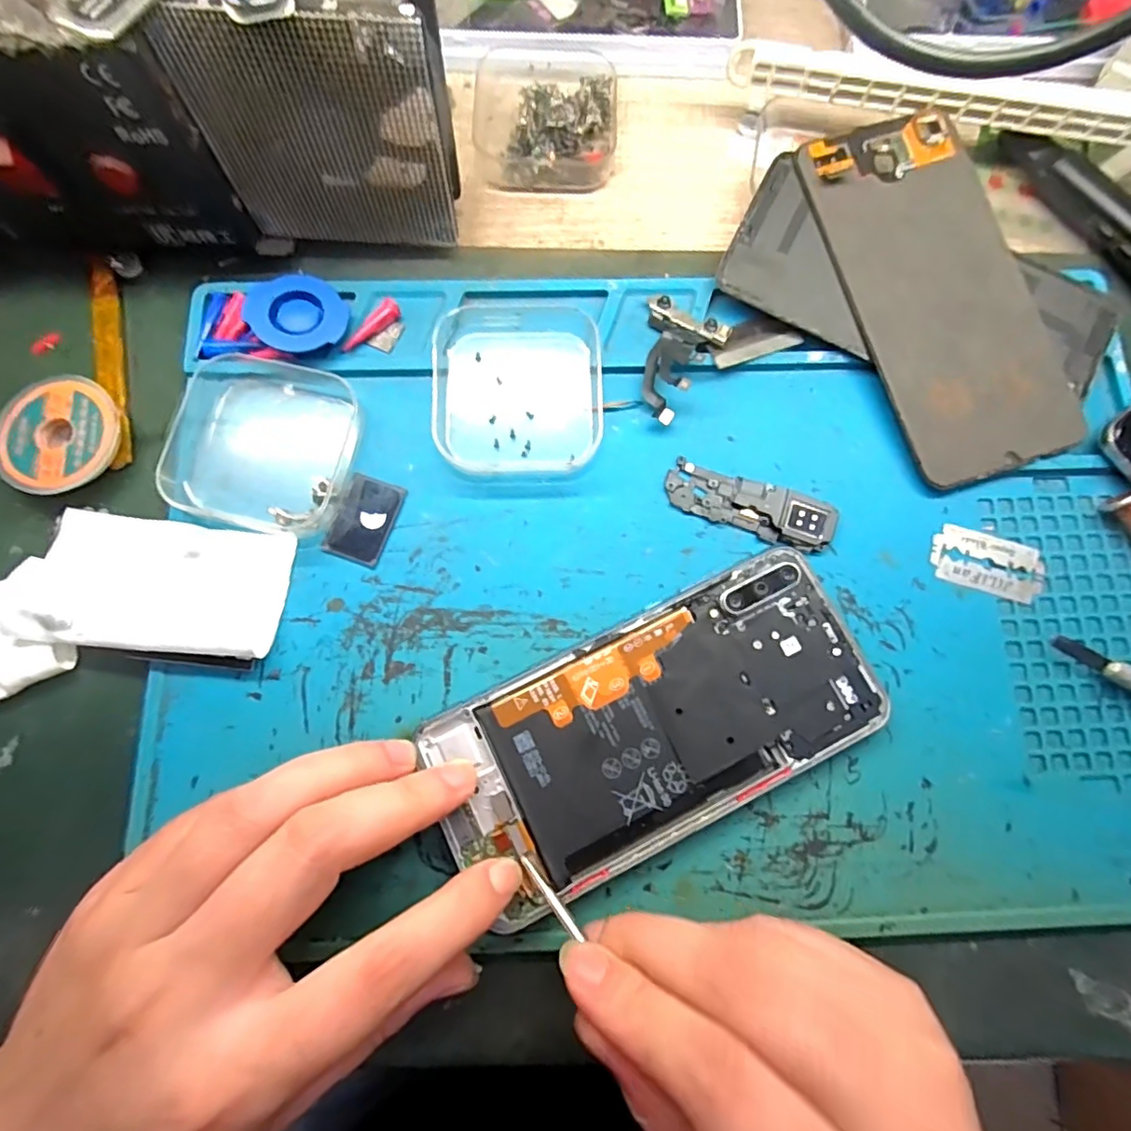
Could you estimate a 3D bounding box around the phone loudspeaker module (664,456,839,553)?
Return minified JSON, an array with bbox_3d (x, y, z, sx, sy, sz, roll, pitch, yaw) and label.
[{"bbox_3d":[0.071,-0.023,0.218,0.064,0.004,0.021,18,79,3],"label":"phone loudspeaker module"}]

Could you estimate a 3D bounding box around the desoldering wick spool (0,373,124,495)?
[{"bbox_3d":[-0.189,-0.049,0.214,0.041,0.013,0.044,0,79,-1],"label":"desoldering wick spool"}]

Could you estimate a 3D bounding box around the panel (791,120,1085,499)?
[{"bbox_3d":[0.148,-0.108,0.227,0.068,0.004,0.148,-19,84,-2],"label":"panel"}]

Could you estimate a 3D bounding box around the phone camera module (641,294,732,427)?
[{"bbox_3d":[0.040,-0.082,0.228,0.033,0.007,0.048,31,80,5],"label":"phone camera module"}]

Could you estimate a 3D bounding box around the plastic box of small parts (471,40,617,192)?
[{"bbox_3d":[-0.009,-0.201,0.249,0.062,0.019,0.065,1,79,-1],"label":"plastic box of small parts"}]

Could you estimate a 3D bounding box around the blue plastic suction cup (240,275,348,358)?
[{"bbox_3d":[-0.104,-0.098,0.224,0.039,0.010,0.033,44,81,7],"label":"blue plastic suction cup"}]

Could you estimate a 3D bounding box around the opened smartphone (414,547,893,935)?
[{"bbox_3d":[0.034,0.054,0.199,0.154,0.008,0.073,-25,80,-6],"label":"opened smartphone"}]

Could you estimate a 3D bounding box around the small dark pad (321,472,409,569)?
[{"bbox_3d":[-0.075,-0.018,0.214,0.021,0.004,0.032,19,79,3],"label":"small dark pad"}]

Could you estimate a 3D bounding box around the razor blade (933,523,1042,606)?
[{"bbox_3d":[0.160,-0.001,0.216,0.042,0.004,0.022,17,79,3],"label":"razor blade"}]

